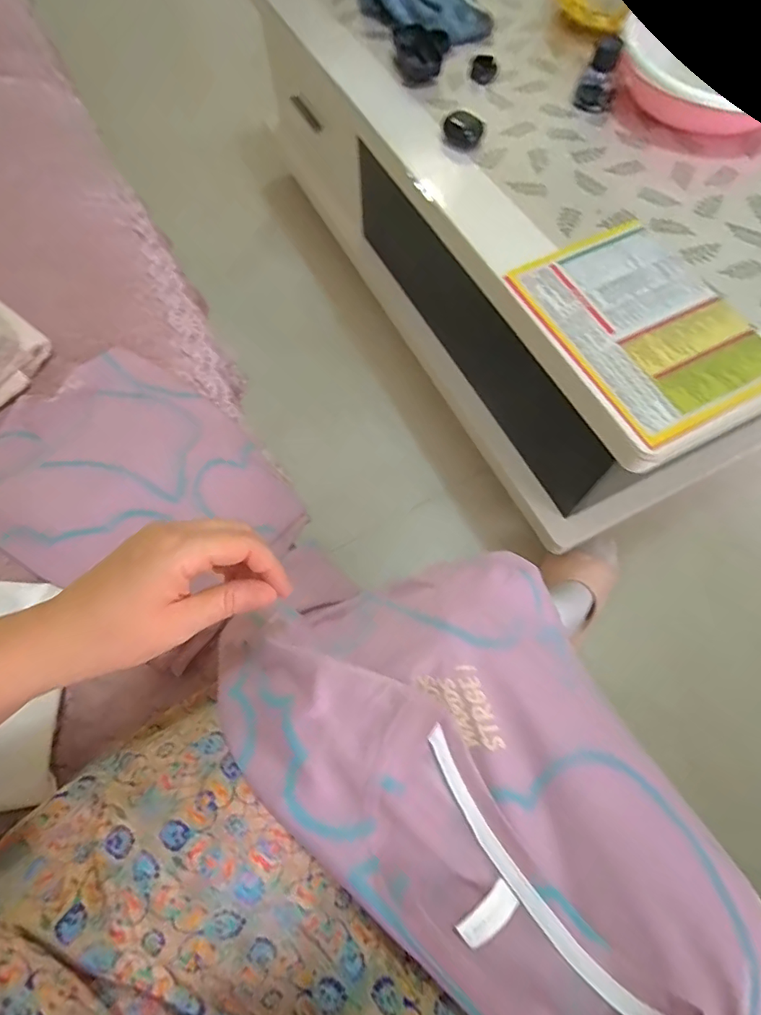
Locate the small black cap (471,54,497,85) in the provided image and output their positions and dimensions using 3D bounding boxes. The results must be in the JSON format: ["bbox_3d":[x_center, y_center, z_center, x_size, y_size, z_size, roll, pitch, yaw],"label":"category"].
[{"bbox_3d":[0.152,-0.645,0.731,0.034,0.022,0.031,0,67,1],"label":"small black cap"}]

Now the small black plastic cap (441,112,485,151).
[{"bbox_3d":[0.113,-0.514,0.681,0.053,0.023,0.051,0,67,1],"label":"small black plastic cap"}]

